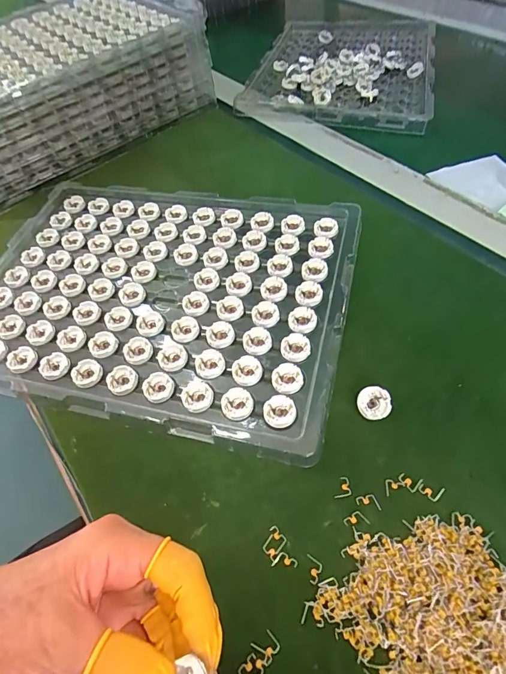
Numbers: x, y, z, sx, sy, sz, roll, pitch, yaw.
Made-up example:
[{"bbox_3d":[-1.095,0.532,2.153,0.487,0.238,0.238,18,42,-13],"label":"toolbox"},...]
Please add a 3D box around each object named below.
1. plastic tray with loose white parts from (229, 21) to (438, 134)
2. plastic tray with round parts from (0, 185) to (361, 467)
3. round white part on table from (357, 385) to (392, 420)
[{"bbox_3d":[0.142,-0.425,0.605,0.248,0.016,0.352,10,57,12],"label":"plastic tray with loose white parts"},{"bbox_3d":[-0.096,-0.048,0.362,0.353,0.016,0.253,9,56,12],"label":"plastic tray with round parts"},{"bbox_3d":[0.086,0.047,0.281,0.023,0.010,0.021,-3,55,4],"label":"round white part on table"}]

